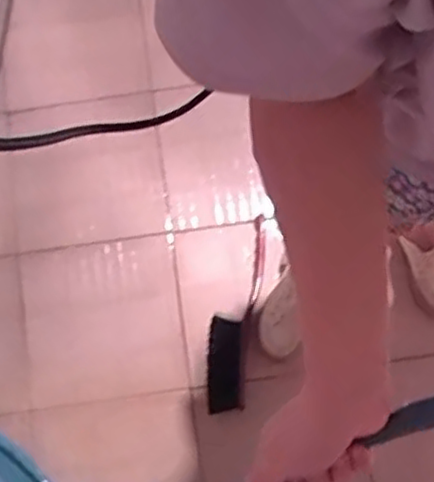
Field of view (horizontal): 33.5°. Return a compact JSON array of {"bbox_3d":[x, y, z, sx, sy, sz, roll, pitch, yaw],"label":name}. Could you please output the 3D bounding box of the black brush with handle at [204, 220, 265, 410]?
[{"bbox_3d":[0.033,0.130,1.339,0.081,0.035,0.367,9,77,4],"label":"black brush with handle"}]

